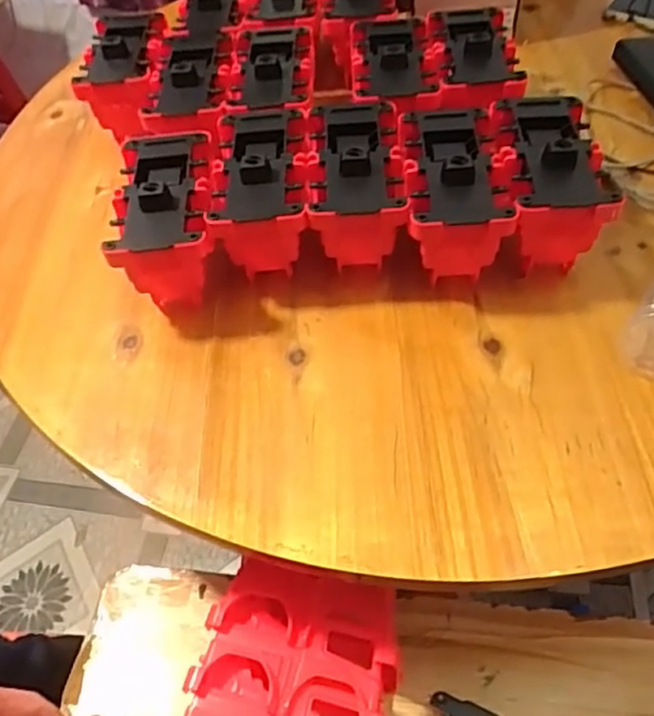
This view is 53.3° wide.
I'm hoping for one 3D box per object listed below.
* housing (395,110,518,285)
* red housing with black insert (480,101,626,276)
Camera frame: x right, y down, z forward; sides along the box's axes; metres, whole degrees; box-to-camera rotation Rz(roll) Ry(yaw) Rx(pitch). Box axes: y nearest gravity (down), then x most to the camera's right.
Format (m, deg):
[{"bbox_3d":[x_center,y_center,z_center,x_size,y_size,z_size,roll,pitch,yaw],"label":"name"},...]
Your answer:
[{"bbox_3d":[0.108,-0.138,0.565,0.084,0.103,0.153,-2,52,3],"label":"housing"},{"bbox_3d":[0.183,-0.149,0.574,0.093,0.101,0.160,-2,52,3],"label":"red housing with black insert"}]

